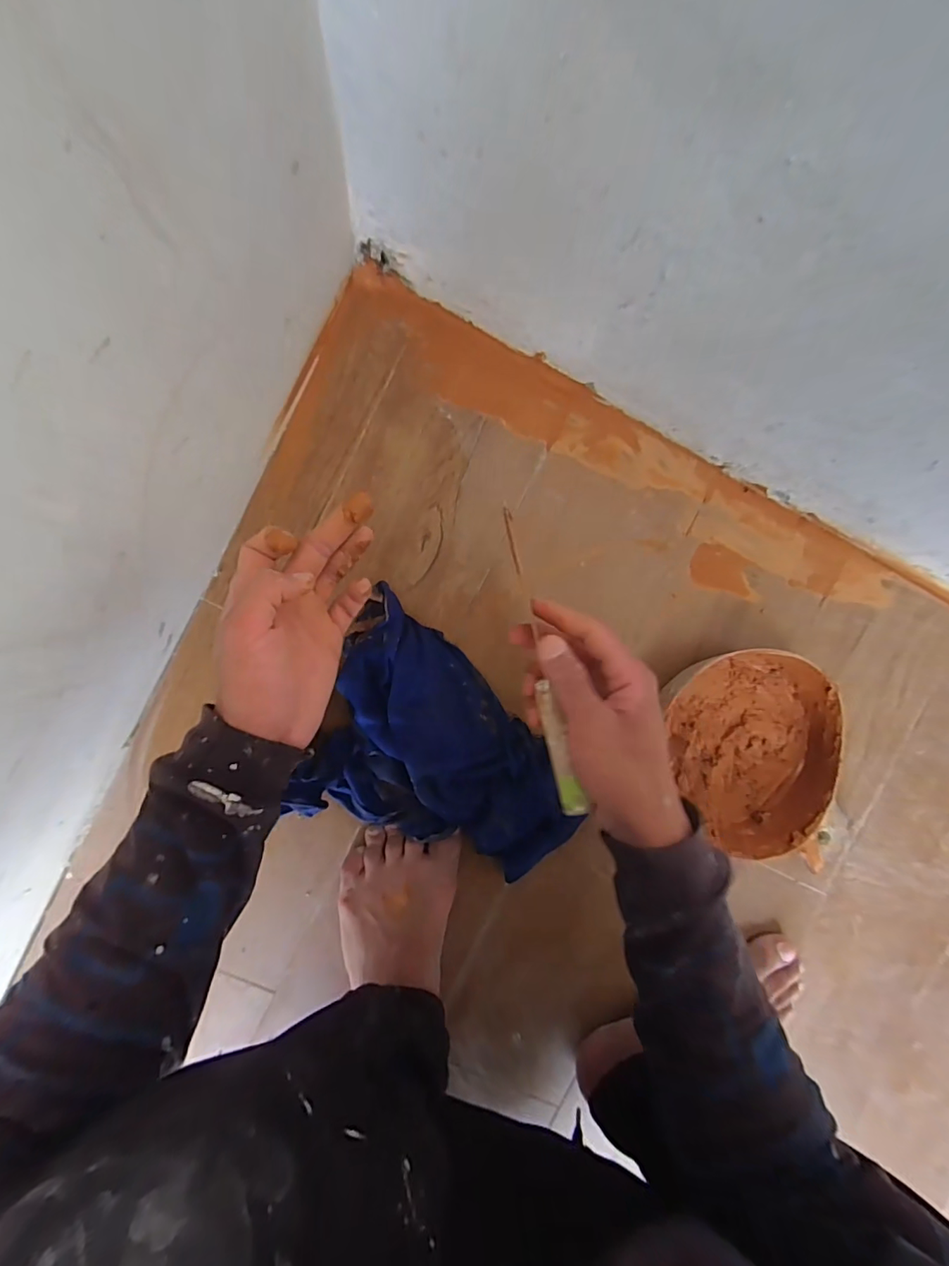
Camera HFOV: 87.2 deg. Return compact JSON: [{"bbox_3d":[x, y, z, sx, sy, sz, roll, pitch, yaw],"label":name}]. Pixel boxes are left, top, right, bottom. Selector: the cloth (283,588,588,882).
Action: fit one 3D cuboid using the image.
[{"bbox_3d":[-0.013,0.096,0.429,0.230,0.056,0.178,22,92,-5],"label":"cloth"}]

